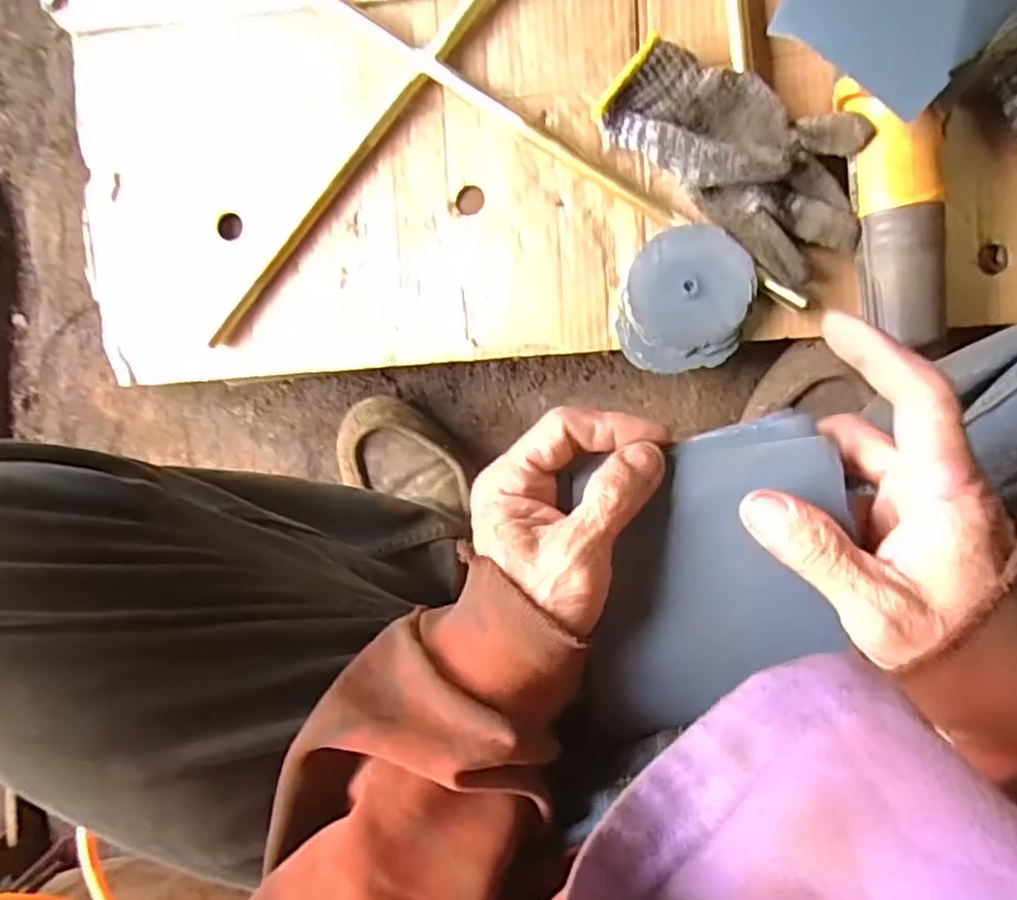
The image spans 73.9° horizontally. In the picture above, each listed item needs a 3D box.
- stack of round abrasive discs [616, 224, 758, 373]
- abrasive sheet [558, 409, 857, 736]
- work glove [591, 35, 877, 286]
[{"bbox_3d":[0.144,-0.121,0.551,0.098,0.025,0.113,14,97,6],"label":"stack of round abrasive discs"},{"bbox_3d":[0.089,0.058,0.305,0.118,0.012,0.134,-7,87,19],"label":"abrasive sheet"},{"bbox_3d":[0.182,-0.231,0.522,0.214,0.045,0.108,43,99,2],"label":"work glove"}]

